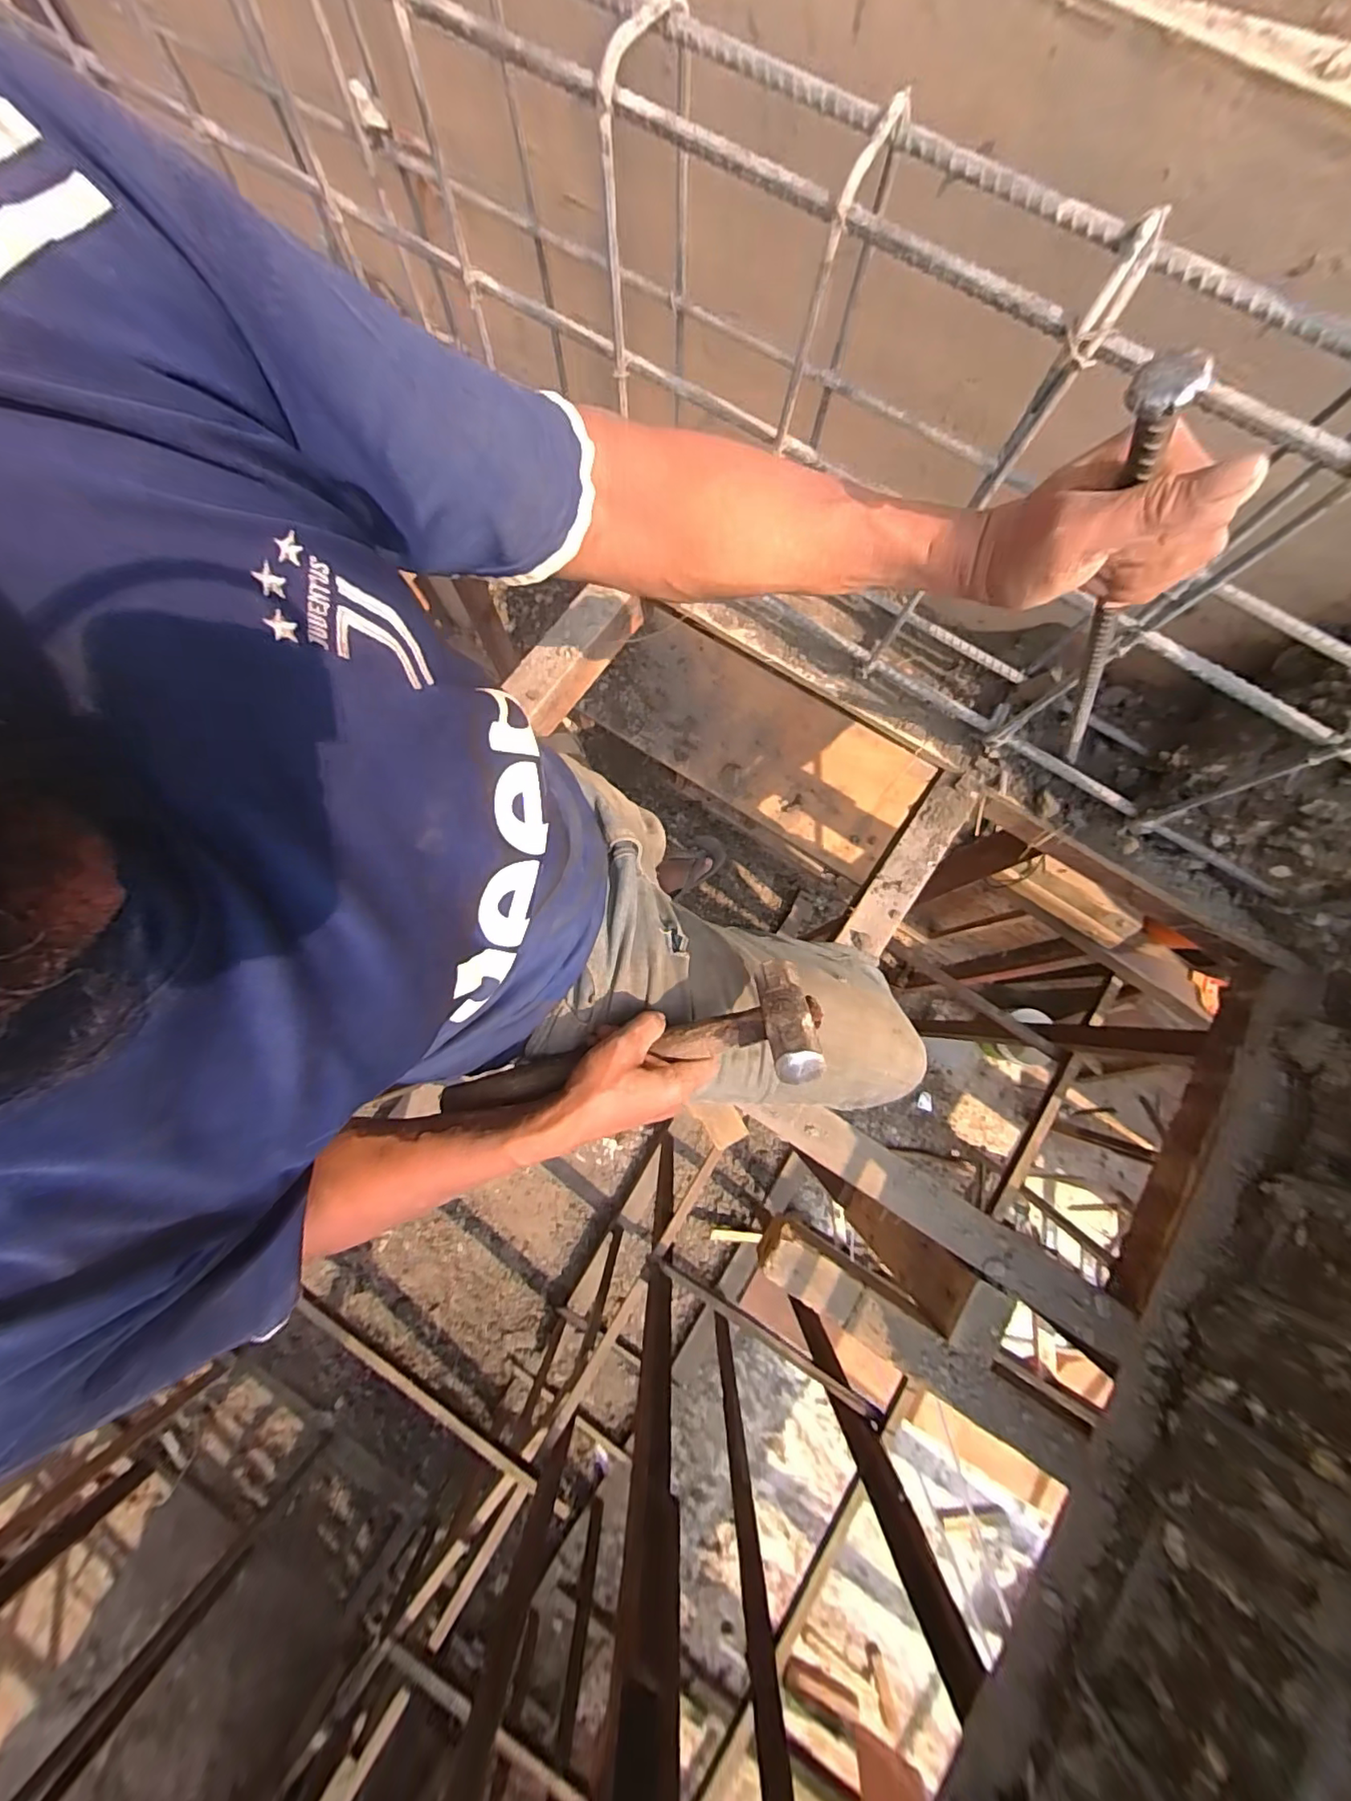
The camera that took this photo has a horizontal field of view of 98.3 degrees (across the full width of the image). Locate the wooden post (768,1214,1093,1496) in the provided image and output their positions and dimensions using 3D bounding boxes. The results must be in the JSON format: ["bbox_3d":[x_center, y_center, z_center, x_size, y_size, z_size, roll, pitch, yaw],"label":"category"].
[{"bbox_3d":[0.243,0.438,0.581,0.345,0.043,0.063,30,81,5],"label":"wooden post"}]

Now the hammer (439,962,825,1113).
[{"bbox_3d":[-0.040,0.121,0.463,0.306,0.058,0.084,-14,79,8],"label":"hammer"}]

